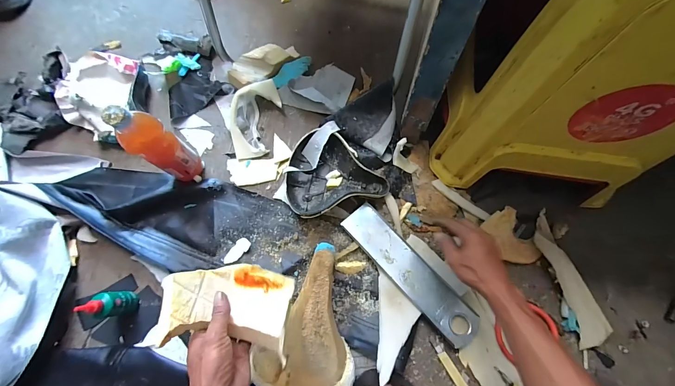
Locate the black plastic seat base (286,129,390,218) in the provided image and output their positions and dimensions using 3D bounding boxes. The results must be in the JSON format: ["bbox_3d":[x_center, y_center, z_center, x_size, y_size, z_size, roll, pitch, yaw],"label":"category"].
[{"bbox_3d":[-0.015,-0.044,0.626,0.198,0.059,0.166,-19,73,-6],"label":"black plastic seat base"}]

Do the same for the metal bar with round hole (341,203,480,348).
[{"bbox_3d":[0.138,0.152,0.583,0.075,0.011,0.309,-39,77,-18],"label":"metal bar with round hole"}]

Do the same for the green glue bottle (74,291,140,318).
[{"bbox_3d":[-0.392,0.193,0.529,0.033,0.105,0.041,-2,72,-1],"label":"green glue bottle"}]

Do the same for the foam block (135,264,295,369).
[{"bbox_3d":[-0.142,0.151,0.404,0.169,0.052,0.111,9,72,3],"label":"foam block"}]

